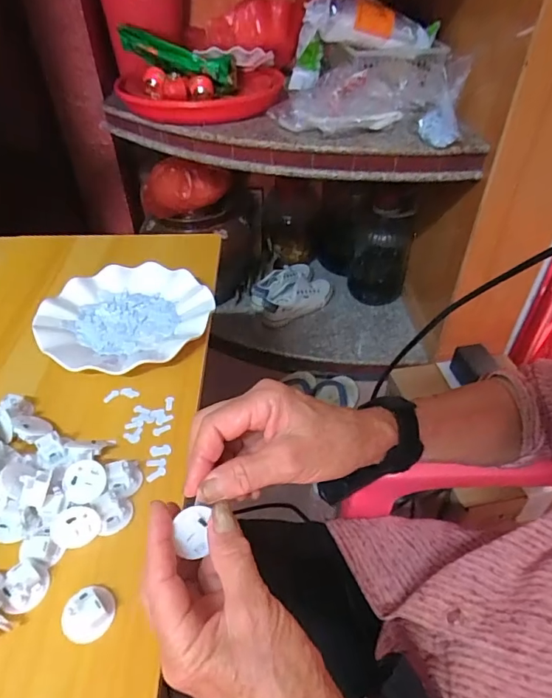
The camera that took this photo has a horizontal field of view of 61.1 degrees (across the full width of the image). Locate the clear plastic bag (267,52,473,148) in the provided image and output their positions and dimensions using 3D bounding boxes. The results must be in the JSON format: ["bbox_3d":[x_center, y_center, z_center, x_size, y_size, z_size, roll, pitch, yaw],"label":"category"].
[{"bbox_3d":[0.158,-0.468,0.864,0.330,0.102,0.205,2,43,2],"label":"clear plastic bag"}]

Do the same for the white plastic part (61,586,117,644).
[{"bbox_3d":[-0.124,0.171,0.307,0.032,0.017,0.032,0,43,0],"label":"white plastic part"}]

